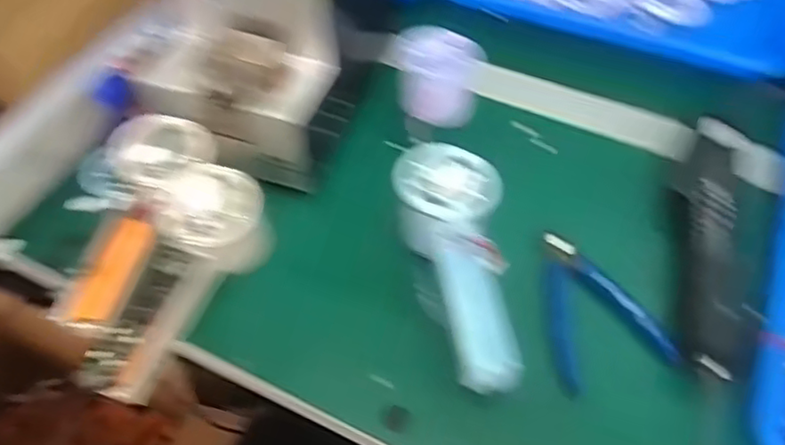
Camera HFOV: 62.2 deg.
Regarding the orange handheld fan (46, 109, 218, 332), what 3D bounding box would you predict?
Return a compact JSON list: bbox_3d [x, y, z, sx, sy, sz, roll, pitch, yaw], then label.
[{"bbox_3d":[-0.171,-0.005,0.428,0.065,0.026,0.153,14,73,10],"label":"orange handheld fan"}]

